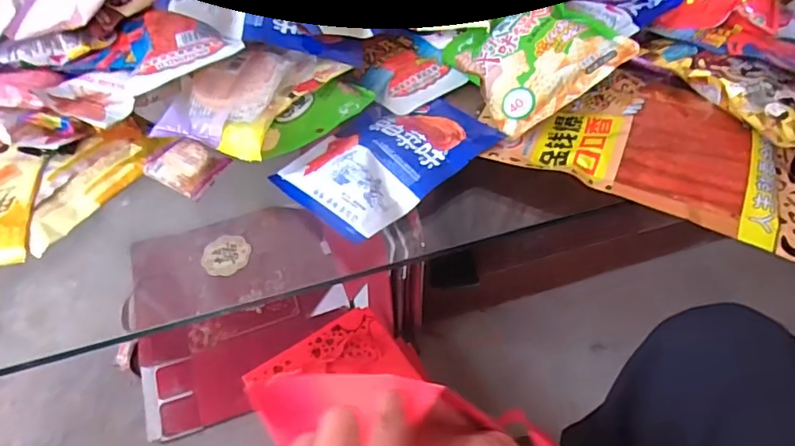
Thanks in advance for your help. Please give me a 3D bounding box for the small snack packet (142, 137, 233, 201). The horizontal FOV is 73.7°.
[{"bbox_3d":[-0.176,-0.048,0.439,0.054,0.018,0.045,23,56,17],"label":"small snack packet"}]

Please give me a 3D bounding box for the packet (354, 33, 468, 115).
[{"bbox_3d":[0.007,-0.150,0.512,0.085,0.023,0.090,-34,60,-23],"label":"packet"}]

